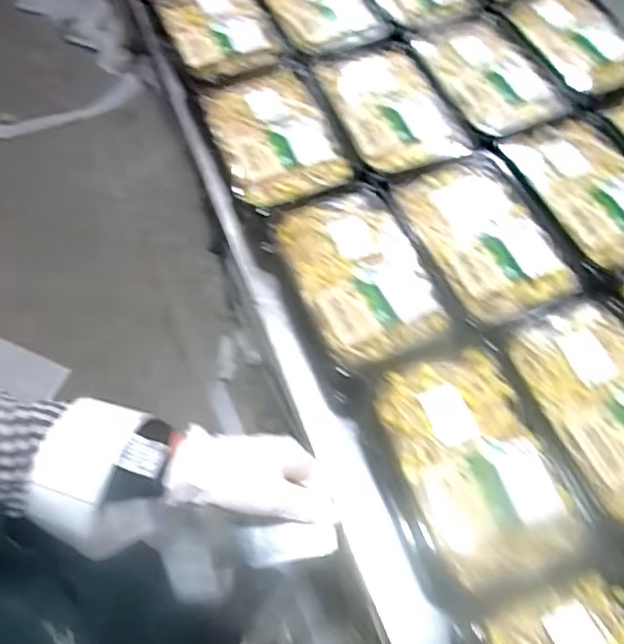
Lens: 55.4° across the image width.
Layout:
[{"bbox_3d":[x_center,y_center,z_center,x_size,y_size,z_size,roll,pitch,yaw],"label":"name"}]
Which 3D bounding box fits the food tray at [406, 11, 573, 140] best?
[{"bbox_3d":[0.203,-0.283,0.673,0.128,0.032,0.187,-21,62,-13],"label":"food tray"}]

